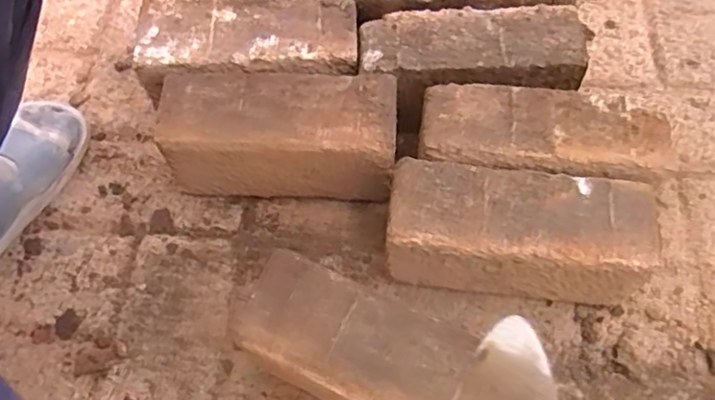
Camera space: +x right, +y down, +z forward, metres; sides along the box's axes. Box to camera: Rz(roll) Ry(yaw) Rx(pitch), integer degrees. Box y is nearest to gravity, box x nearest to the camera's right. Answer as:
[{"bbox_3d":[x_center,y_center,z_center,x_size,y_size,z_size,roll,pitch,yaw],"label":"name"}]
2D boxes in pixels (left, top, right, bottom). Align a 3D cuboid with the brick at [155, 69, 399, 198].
[{"bbox_3d":[-0.070,-0.056,0.576,0.205,0.110,0.081,1,63,2],"label":"brick"}]

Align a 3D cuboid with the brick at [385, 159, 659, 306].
[{"bbox_3d":[0.129,0.034,0.521,0.202,0.111,0.074,7,63,4],"label":"brick"}]

